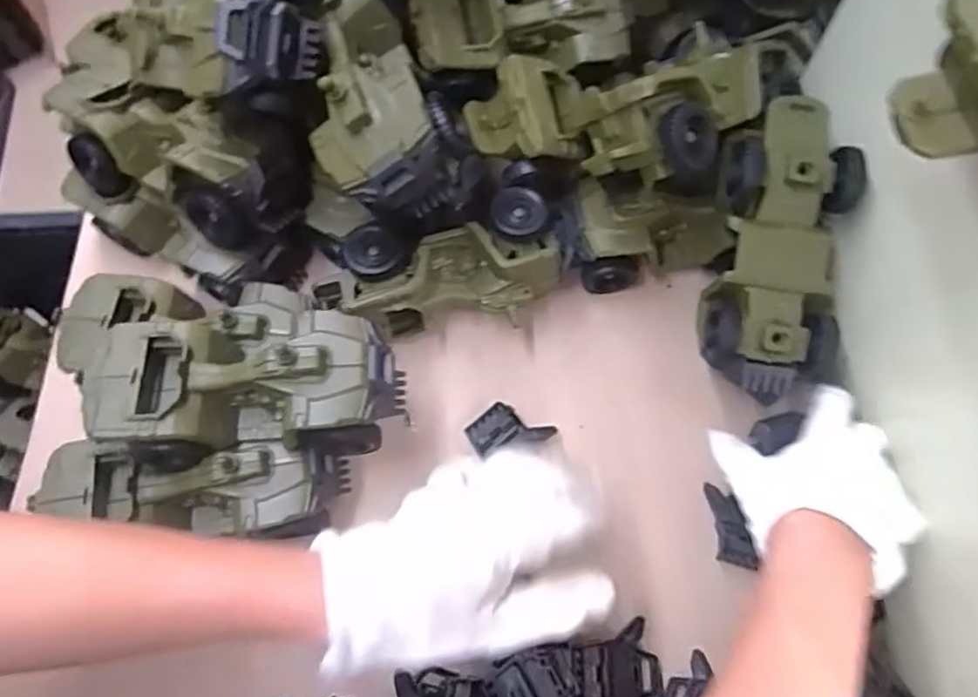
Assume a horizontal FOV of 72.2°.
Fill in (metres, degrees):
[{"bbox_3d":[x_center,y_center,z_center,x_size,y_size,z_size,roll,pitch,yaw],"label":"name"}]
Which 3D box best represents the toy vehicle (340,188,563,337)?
[{"bbox_3d":[-0.027,-0.060,0.522,0.160,0.072,0.083,-15,68,-6],"label":"toy vehicle"}]

